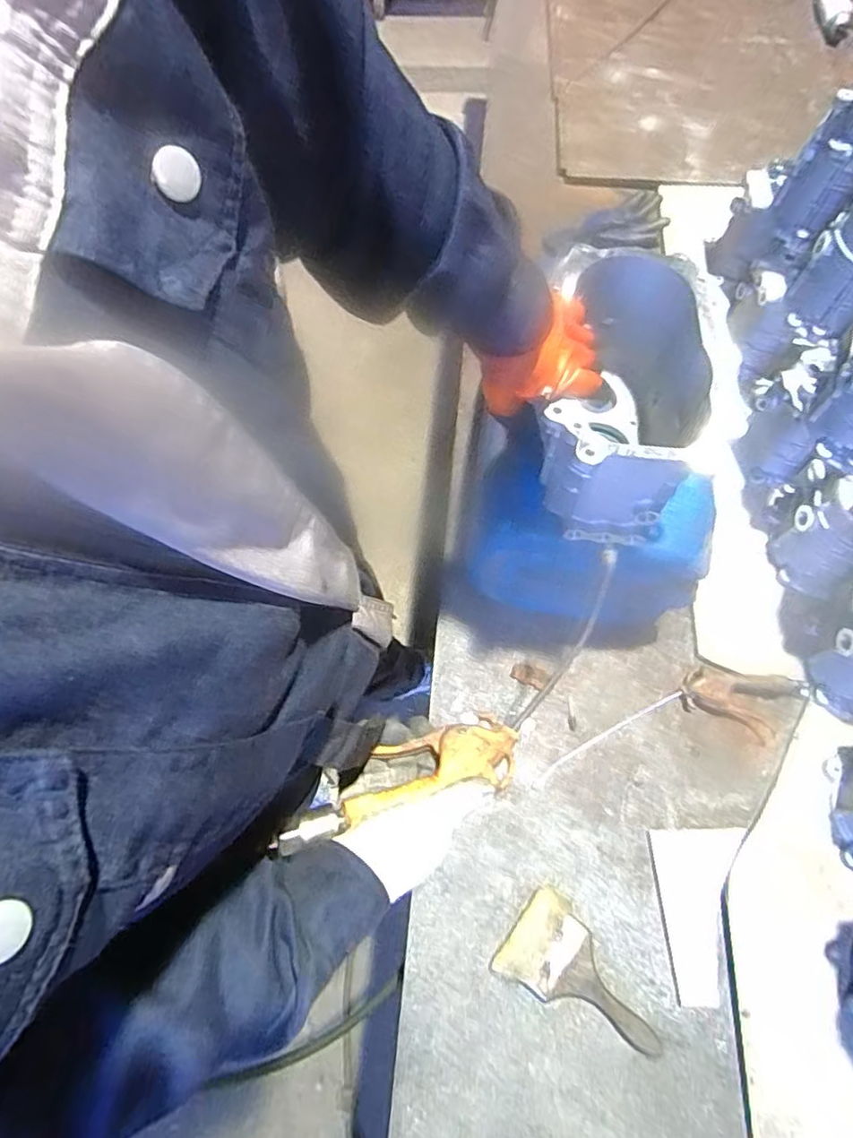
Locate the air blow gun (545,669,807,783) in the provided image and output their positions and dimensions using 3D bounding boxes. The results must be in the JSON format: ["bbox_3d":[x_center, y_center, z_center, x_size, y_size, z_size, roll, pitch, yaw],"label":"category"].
[{"bbox_3d":[0.327,0.204,0.811,0.383,0.033,0.109,-13,68,-5],"label":"air blow gun"}]

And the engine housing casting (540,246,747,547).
[{"bbox_3d":[0.202,-0.180,0.635,0.167,0.177,0.276,16,76,6],"label":"engine housing casting"}]

